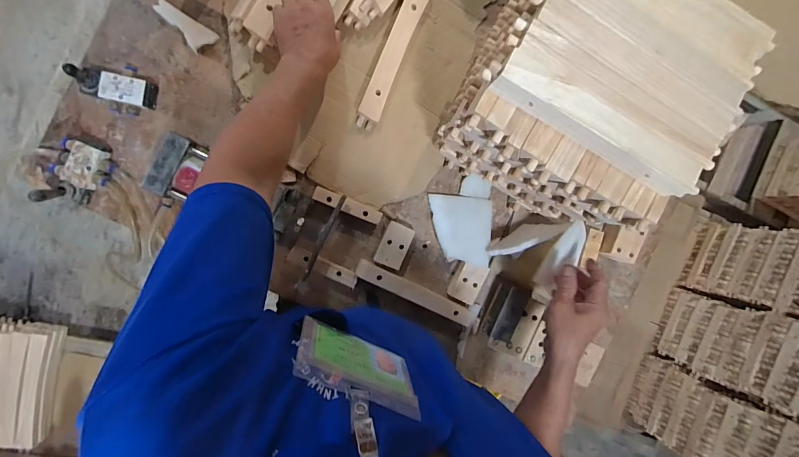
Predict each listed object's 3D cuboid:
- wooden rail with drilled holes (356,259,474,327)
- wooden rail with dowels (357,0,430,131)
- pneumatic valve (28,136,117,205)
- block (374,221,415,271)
[{"bbox_3d":[0.032,0.116,0.686,0.232,0.049,0.031,26,90,-7],"label":"wooden rail with drilled holes"},{"bbox_3d":[-0.010,-0.303,0.656,0.039,0.032,0.265,22,90,-7],"label":"wooden rail with dowels"},{"bbox_3d":[-0.517,-0.094,0.585,0.090,0.076,0.106,27,90,-7],"label":"pneumatic valve"},{"bbox_3d":[-0.009,0.030,0.687,0.050,0.027,0.077,23,90,-7],"label":"block"}]

